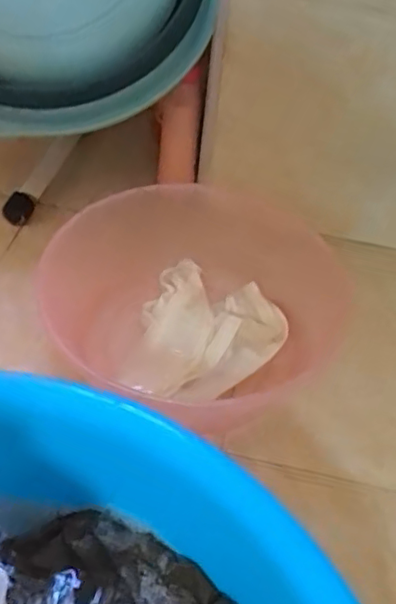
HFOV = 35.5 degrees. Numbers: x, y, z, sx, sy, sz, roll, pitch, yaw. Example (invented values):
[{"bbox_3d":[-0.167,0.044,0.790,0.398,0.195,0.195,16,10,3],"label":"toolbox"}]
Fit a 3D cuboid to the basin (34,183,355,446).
[{"bbox_3d":[-0.001,-0.006,0.646,0.264,0.092,0.242,36,53,24],"label":"basin"}]

